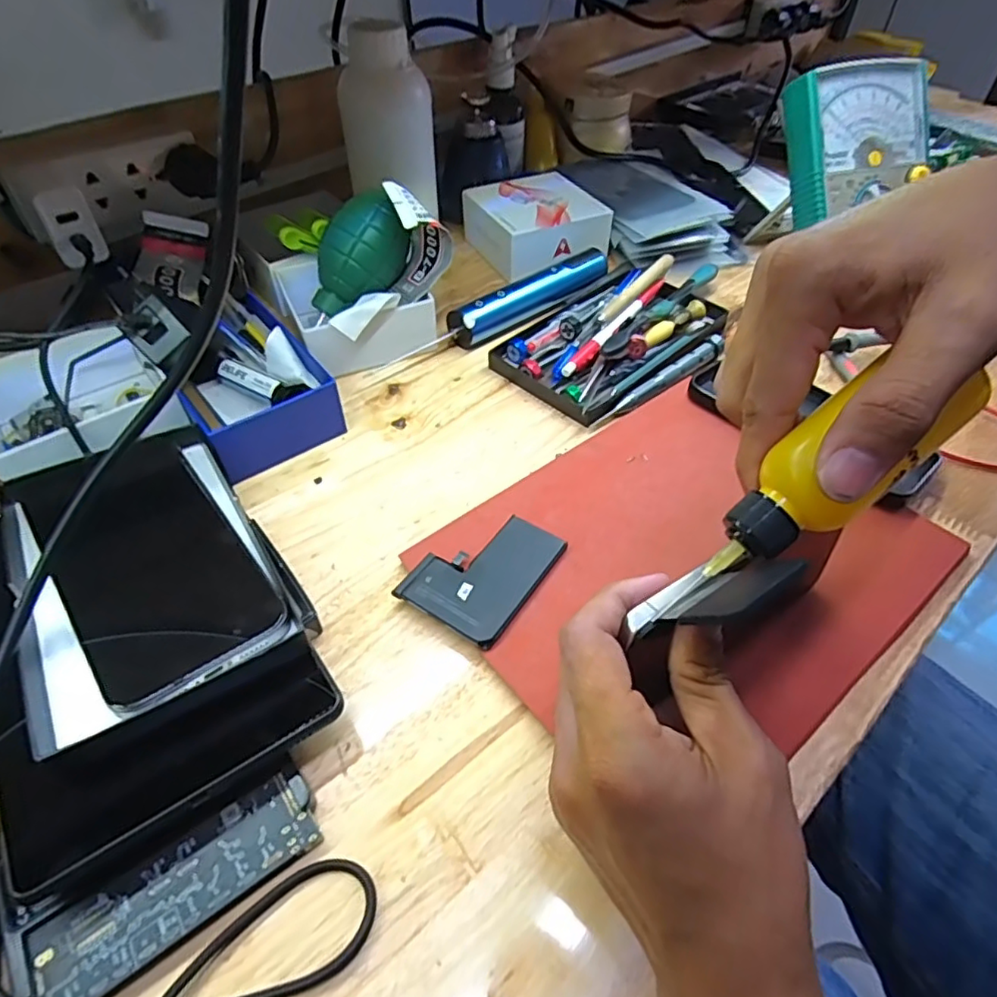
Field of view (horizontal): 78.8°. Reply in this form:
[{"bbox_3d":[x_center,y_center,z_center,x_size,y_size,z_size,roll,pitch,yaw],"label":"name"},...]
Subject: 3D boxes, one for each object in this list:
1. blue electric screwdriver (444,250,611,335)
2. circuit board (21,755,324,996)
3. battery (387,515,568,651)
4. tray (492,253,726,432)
[{"bbox_3d":[0.027,-0.162,0.489,0.151,0.028,0.025,-29,54,-23],"label":"blue electric screwdriver"},{"bbox_3d":[-0.117,0.144,0.228,0.099,0.009,0.036,-29,55,-23],"label":"circuit board"},{"bbox_3d":[-0.008,0.037,0.319,0.057,0.005,0.076,28,53,20],"label":"battery"},{"bbox_3d":[0.103,-0.136,0.459,0.211,0.030,0.123,-34,57,-27],"label":"tray"}]

